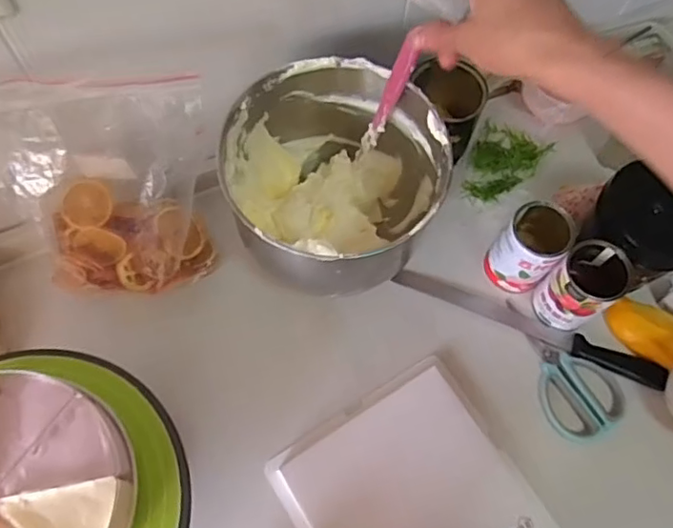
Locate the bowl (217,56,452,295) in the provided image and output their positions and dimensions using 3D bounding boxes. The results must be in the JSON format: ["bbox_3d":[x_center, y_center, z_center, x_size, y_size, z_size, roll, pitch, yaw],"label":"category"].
[{"bbox_3d":[-0.010,-0.081,0.637,0.210,0.174,0.219,1,67,-2],"label":"bowl"}]

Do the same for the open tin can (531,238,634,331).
[{"bbox_3d":[0.289,0.025,0.676,0.074,0.114,0.069,1,67,-2],"label":"open tin can"}]

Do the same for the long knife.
[{"bbox_3d":[0.237,0.075,0.715,0.338,0.018,0.030,23,68,7],"label":"long knife"}]

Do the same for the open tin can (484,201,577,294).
[{"bbox_3d":[0.230,-0.019,0.689,0.069,0.110,0.068,1,67,-2],"label":"open tin can"}]

